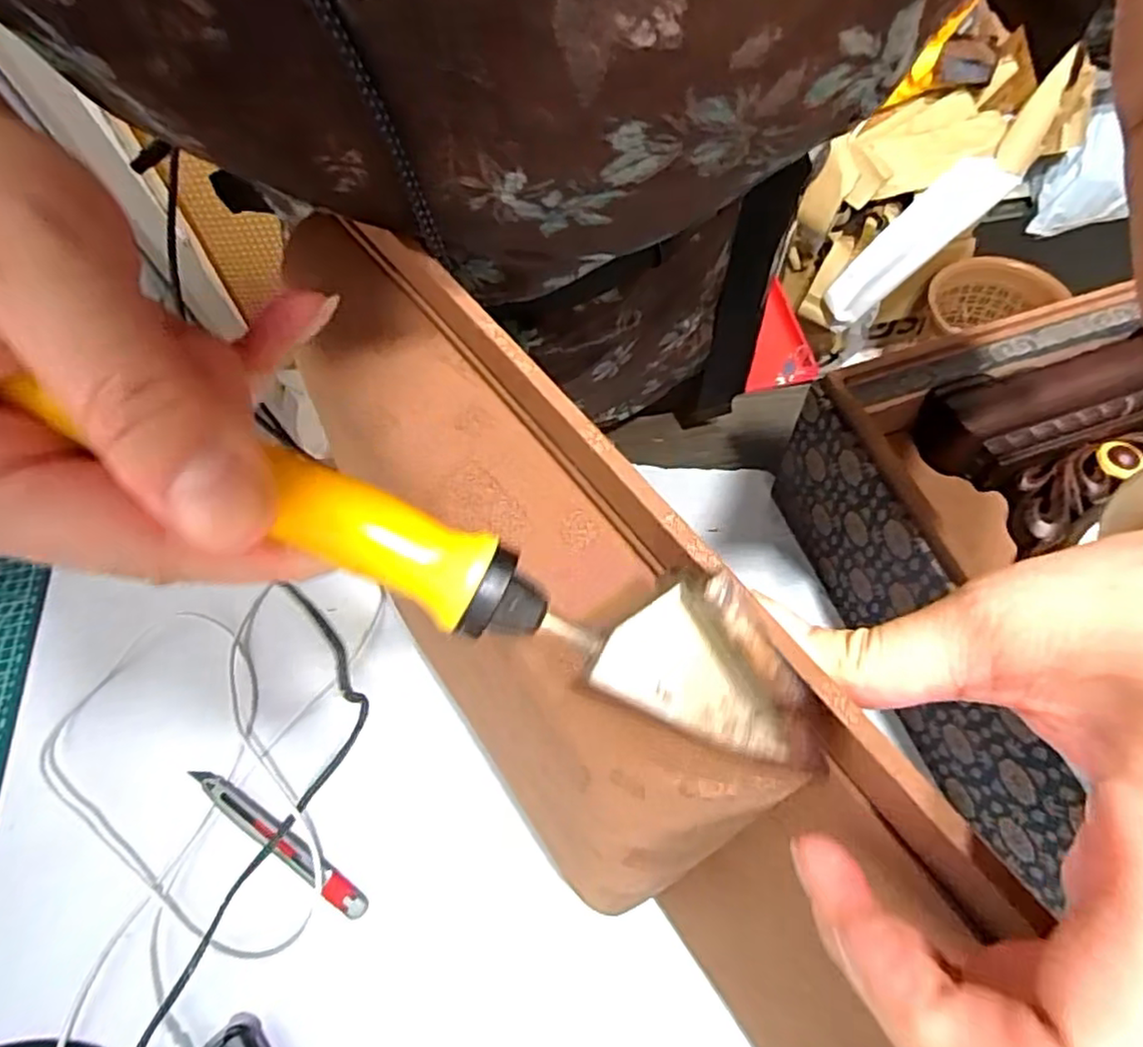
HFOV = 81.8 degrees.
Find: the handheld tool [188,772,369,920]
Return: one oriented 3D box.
[{"bbox_3d":[-0.193,0.201,0.426,0.151,0.018,0.019,26,68,19],"label":"handheld tool"}]

